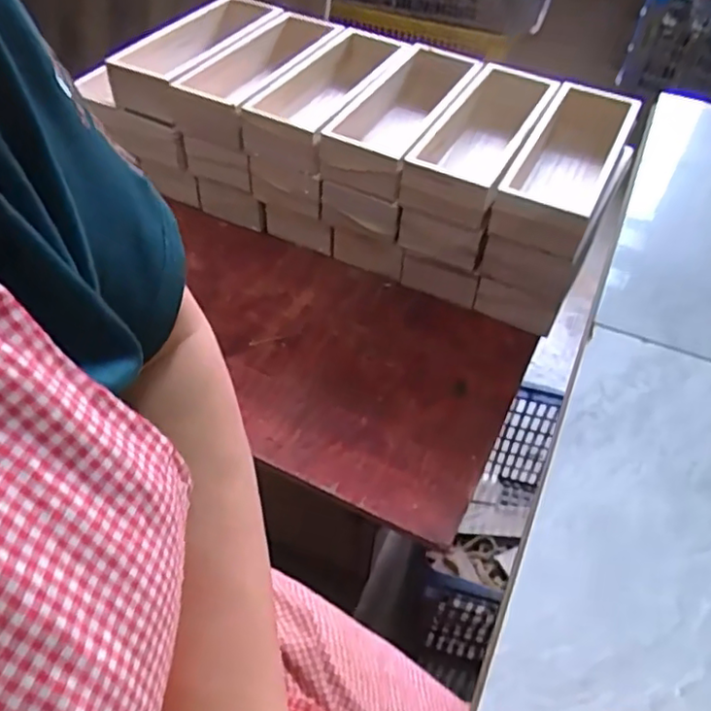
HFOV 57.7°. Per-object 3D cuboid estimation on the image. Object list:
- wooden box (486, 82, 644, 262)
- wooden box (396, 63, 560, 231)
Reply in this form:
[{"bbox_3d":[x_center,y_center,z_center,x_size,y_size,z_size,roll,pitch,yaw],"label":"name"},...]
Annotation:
[{"bbox_3d":[0.260,-0.233,0.790,0.104,0.074,0.283,22,51,17],"label":"wooden box"},{"bbox_3d":[0.158,-0.275,0.814,0.115,0.072,0.273,21,51,16],"label":"wooden box"}]

